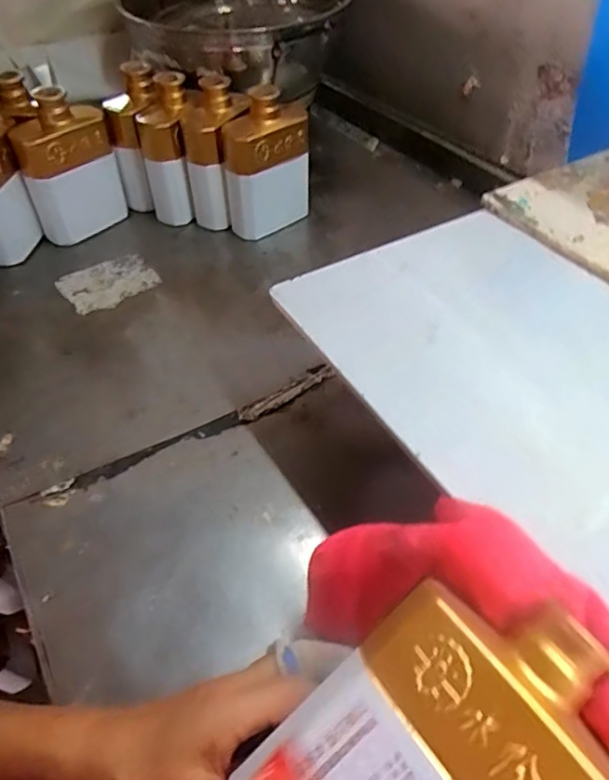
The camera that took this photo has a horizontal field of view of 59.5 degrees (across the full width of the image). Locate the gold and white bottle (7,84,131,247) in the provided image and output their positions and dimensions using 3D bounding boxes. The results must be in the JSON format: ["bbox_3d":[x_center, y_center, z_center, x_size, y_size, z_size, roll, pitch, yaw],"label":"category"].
[{"bbox_3d":[-0.295,-0.275,0.672,0.112,0.163,0.051,-22,51,-20],"label":"gold and white bottle"}]

